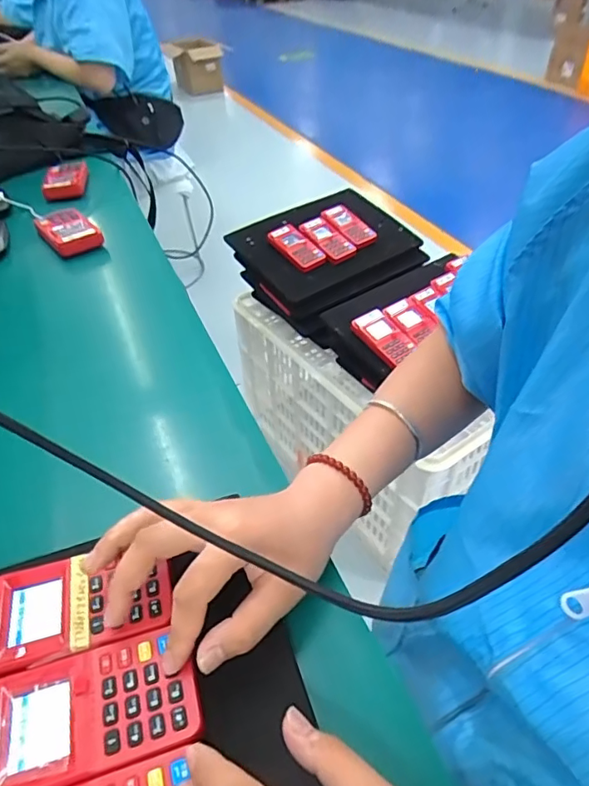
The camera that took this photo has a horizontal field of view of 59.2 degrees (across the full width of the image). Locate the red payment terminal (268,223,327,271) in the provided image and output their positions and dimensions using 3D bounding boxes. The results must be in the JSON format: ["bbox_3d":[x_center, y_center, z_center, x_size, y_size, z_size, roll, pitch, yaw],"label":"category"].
[{"bbox_3d":[0.002,-0.292,1.035,0.064,0.013,0.118,-42,79,-13],"label":"red payment terminal"}]

